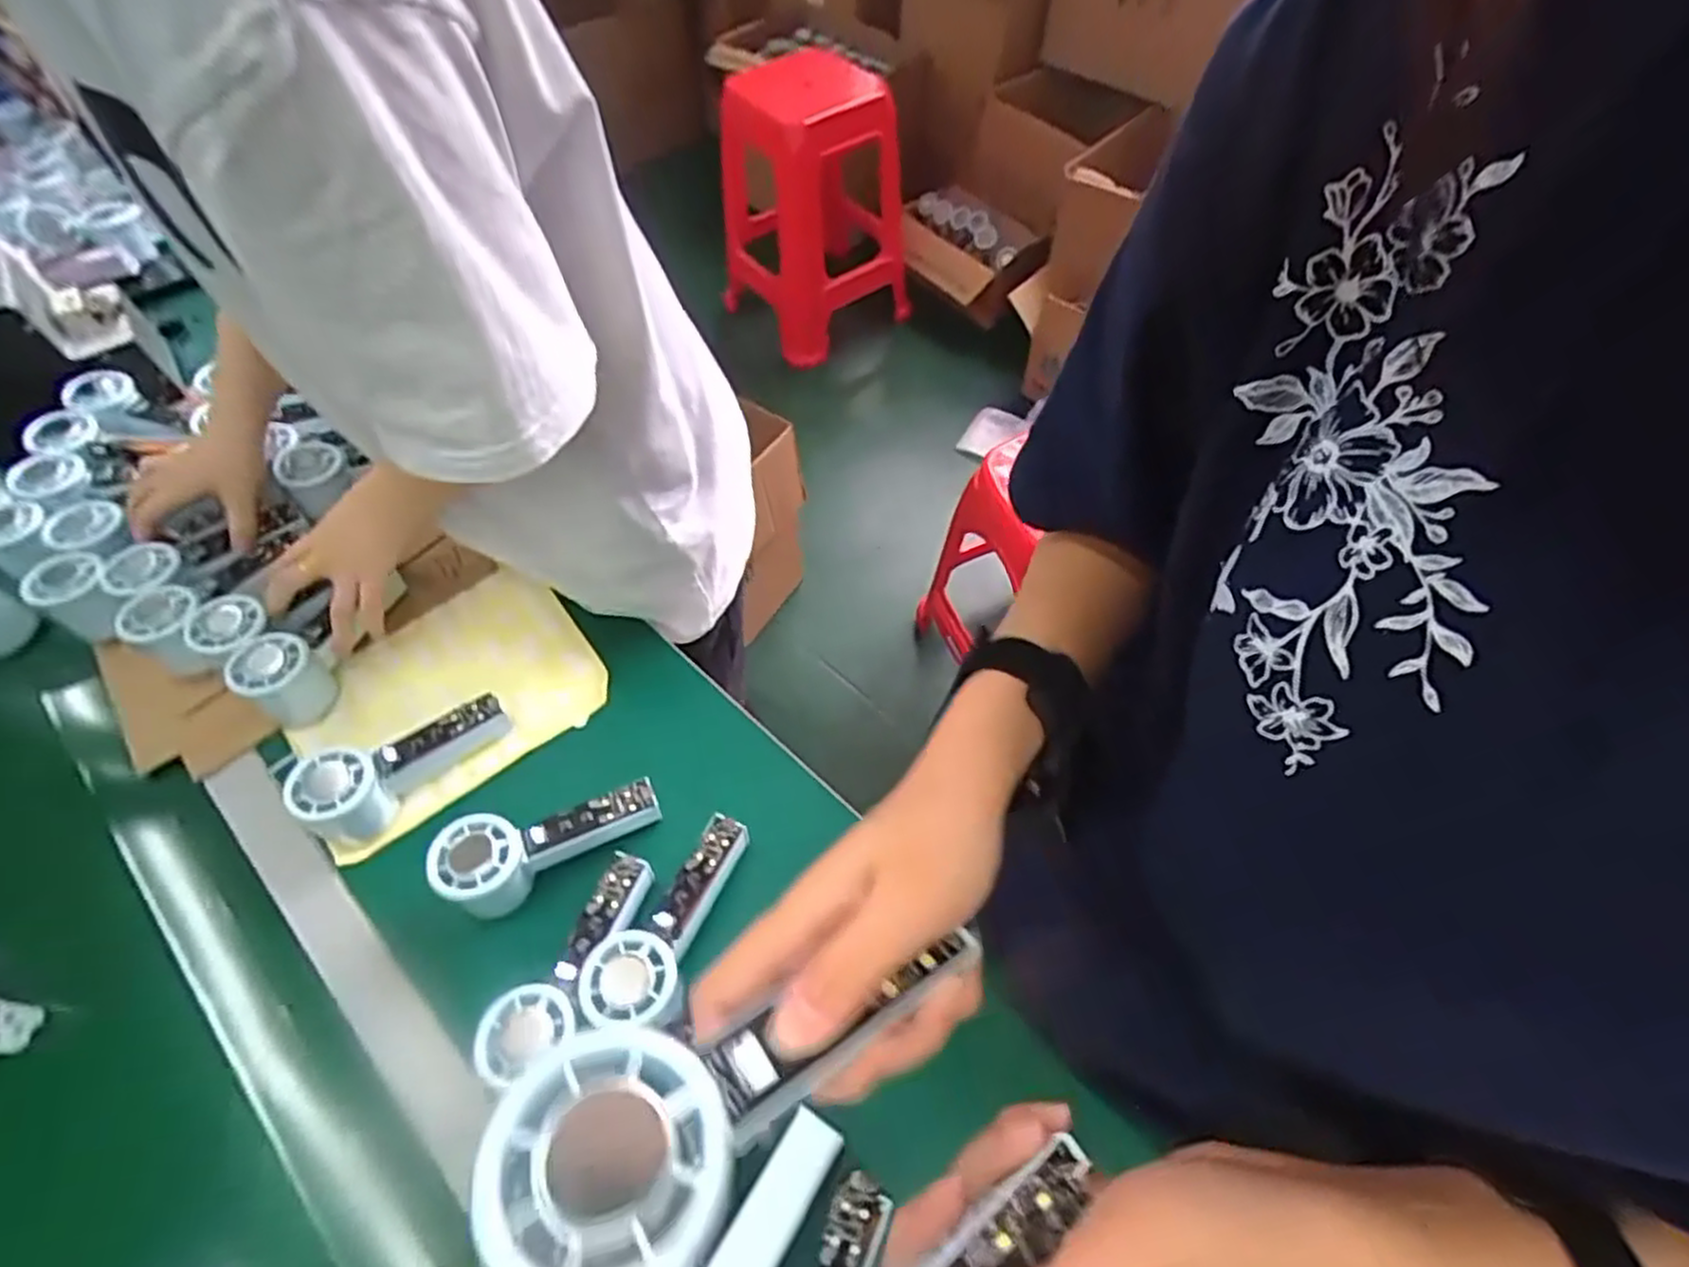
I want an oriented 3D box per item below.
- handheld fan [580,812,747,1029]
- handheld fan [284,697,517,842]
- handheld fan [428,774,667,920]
[{"bbox_3d":[-0.107,0.187,0.491,0.061,0.031,0.141,22,46,15],"label":"handheld fan"},{"bbox_3d":[-0.325,0.093,0.564,0.055,0.062,0.143,40,66,23],"label":"handheld fan"},{"bbox_3d":[-0.201,0.142,0.521,0.141,0.049,0.051,-20,59,-11],"label":"handheld fan"}]

